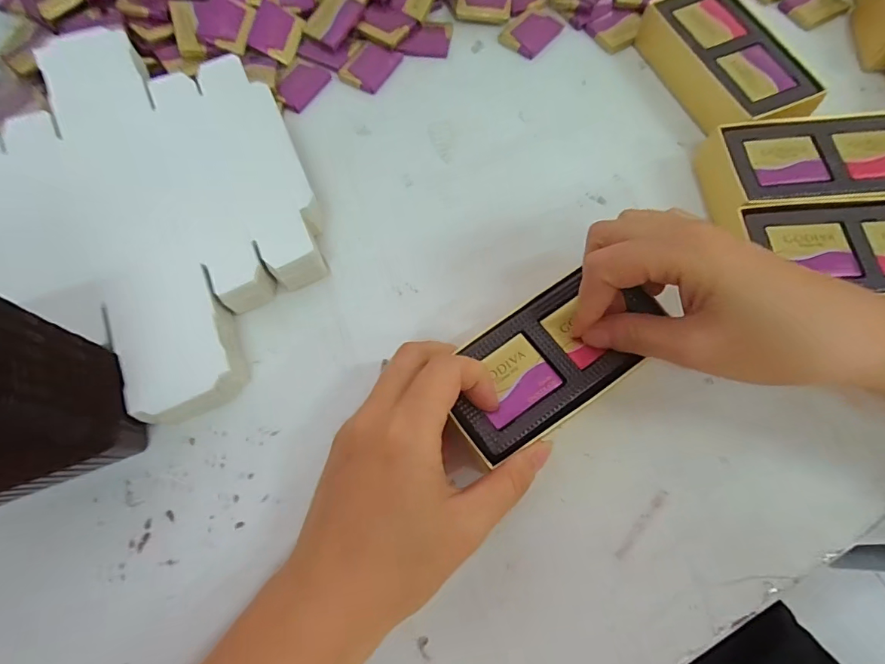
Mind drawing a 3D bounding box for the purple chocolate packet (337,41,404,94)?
[{"bbox_3d":[-0.053,-0.192,0.334,0.032,0.004,0.042,25,73,10],"label":"purple chocolate packet"}]

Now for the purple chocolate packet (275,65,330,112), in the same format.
[{"bbox_3d":[-0.101,-0.175,0.331,0.028,0.004,0.038,32,74,12],"label":"purple chocolate packet"}]

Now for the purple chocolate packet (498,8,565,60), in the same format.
[{"bbox_3d":[0.065,-0.221,0.342,0.034,0.004,0.042,38,75,13],"label":"purple chocolate packet"}]

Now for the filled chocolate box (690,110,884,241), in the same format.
[{"bbox_3d":[0.211,-0.092,0.274,0.127,0.033,0.062,-9,70,-2],"label":"filled chocolate box"}]

